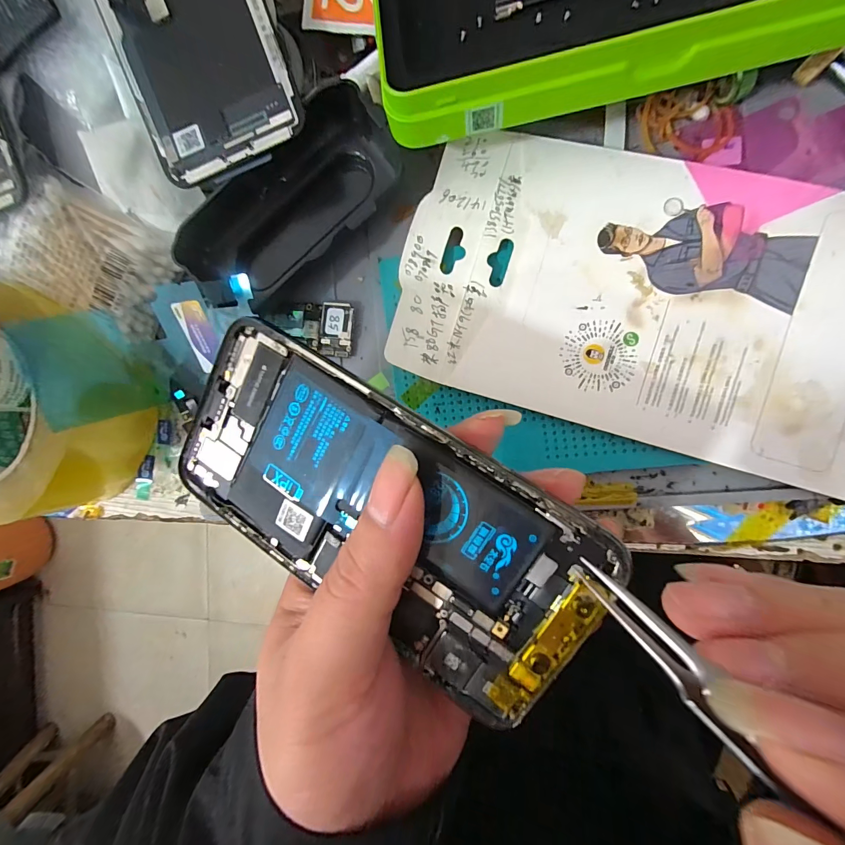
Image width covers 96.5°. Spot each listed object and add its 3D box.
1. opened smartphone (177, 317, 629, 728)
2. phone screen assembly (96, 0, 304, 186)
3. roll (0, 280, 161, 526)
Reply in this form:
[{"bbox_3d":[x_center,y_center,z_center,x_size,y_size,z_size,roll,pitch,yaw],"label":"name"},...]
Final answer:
[{"bbox_3d":[-0.017,0.028,0.119,0.140,0.011,0.069,30,96,12],"label":"opened smartphone"},{"bbox_3d":[-0.105,-0.180,0.158,0.070,0.005,0.140,-22,96,8],"label":"phone screen assembly"},{"bbox_3d":[-0.204,-0.005,0.199,0.116,0.042,0.116,0,91,9],"label":"roll"}]

